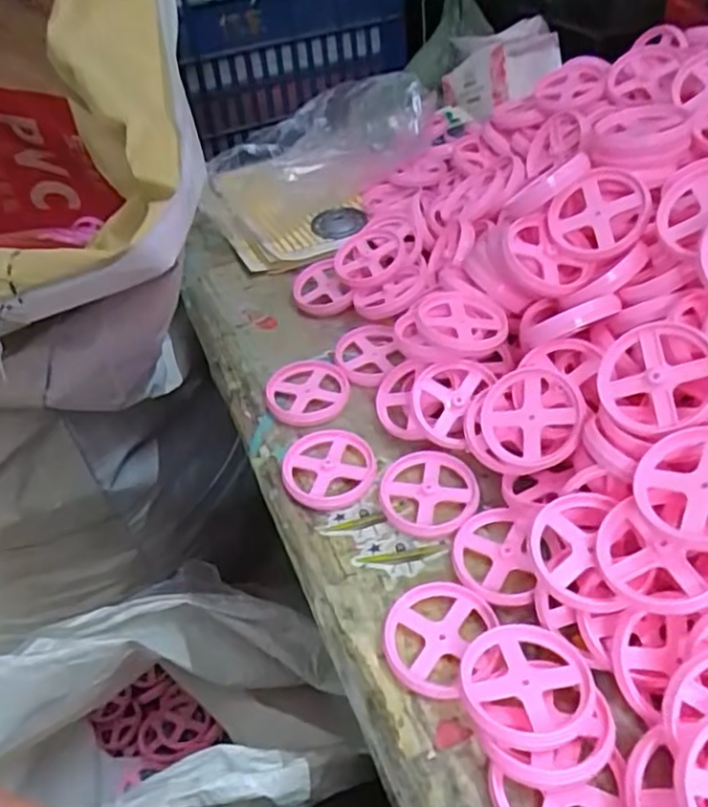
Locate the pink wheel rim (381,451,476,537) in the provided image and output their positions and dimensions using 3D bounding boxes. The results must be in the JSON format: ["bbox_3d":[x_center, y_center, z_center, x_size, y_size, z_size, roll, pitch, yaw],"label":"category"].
[{"bbox_3d":[0.049,0.057,0.447,0.062,0.008,0.063,-4,44,4],"label":"pink wheel rim"}]

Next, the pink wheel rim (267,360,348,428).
[{"bbox_3d":[-0.036,-0.009,0.529,0.064,0.012,0.067,-4,44,4],"label":"pink wheel rim"}]

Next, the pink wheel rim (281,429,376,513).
[{"bbox_3d":[-0.017,0.045,0.470,0.064,0.007,0.063,-4,44,4],"label":"pink wheel rim"}]

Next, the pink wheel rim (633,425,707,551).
[{"bbox_3d":[0.175,0.041,0.337,0.065,0.010,0.066,-25,42,25],"label":"pink wheel rim"}]

